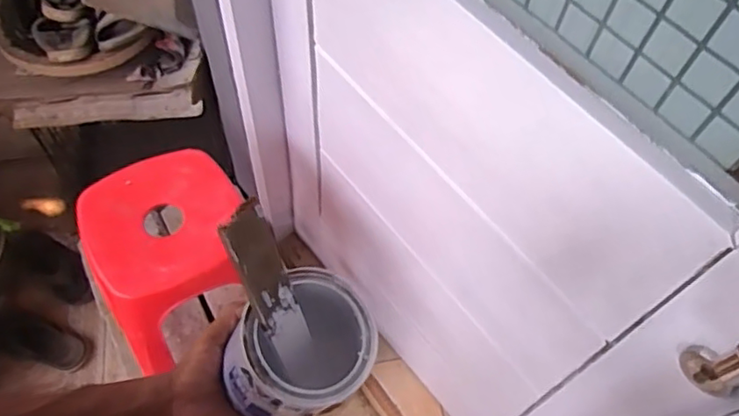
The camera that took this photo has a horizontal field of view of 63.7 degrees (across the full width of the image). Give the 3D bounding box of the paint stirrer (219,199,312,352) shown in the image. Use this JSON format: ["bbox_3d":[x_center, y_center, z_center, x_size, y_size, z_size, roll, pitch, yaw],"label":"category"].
[{"bbox_3d":[-0.072,0.055,0.430,0.035,0.141,0.012,-34,45,-21],"label":"paint stirrer"}]

